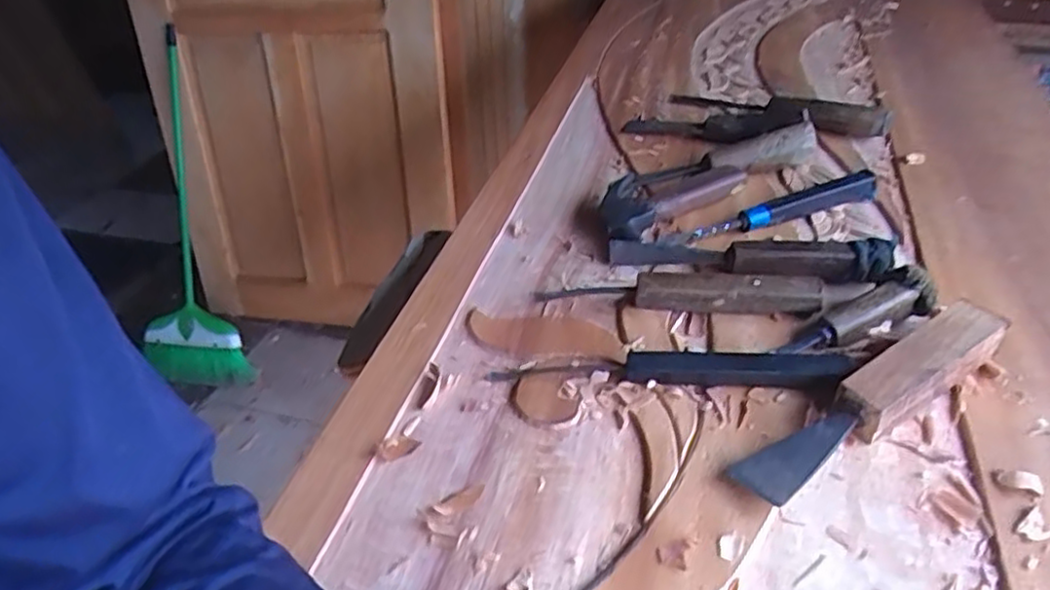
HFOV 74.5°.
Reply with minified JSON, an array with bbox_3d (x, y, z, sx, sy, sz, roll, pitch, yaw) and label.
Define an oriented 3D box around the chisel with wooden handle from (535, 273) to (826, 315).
[{"bbox_3d":[0.120,-0.004,0.546,0.213,0.029,0.030,2,39,9],"label":"chisel with wooden handle"}]

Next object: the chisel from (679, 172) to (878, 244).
[{"bbox_3d":[0.238,-0.079,0.632,0.201,0.025,0.019,-16,40,-14],"label":"chisel"}]

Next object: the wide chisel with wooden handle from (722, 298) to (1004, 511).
[{"bbox_3d":[0.221,0.066,0.438,0.214,0.040,0.035,-24,42,-22],"label":"wide chisel with wooden handle"}]

